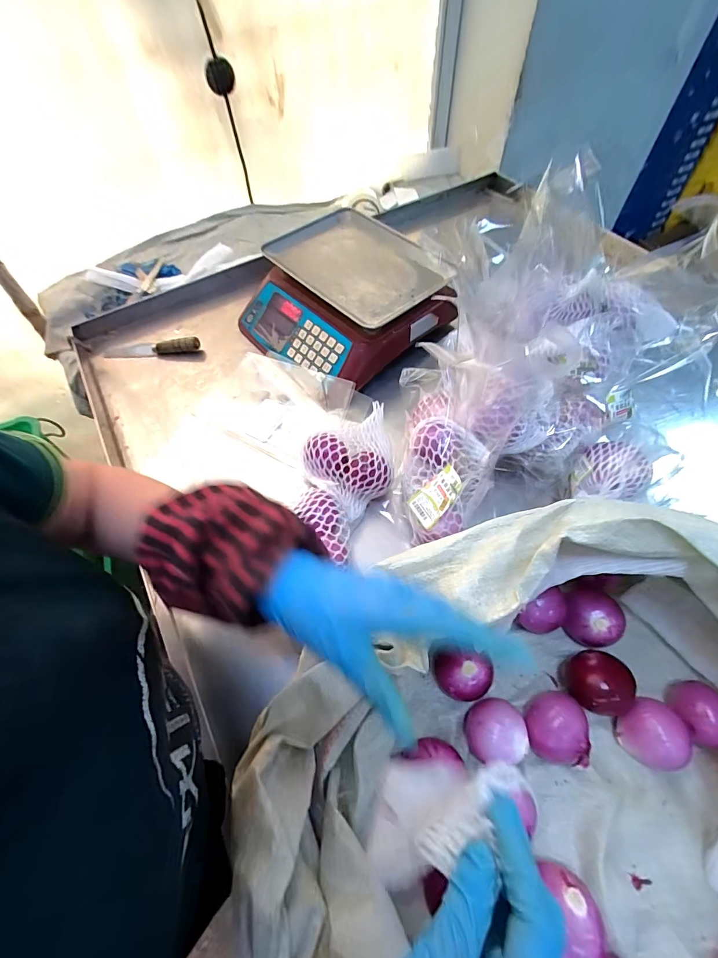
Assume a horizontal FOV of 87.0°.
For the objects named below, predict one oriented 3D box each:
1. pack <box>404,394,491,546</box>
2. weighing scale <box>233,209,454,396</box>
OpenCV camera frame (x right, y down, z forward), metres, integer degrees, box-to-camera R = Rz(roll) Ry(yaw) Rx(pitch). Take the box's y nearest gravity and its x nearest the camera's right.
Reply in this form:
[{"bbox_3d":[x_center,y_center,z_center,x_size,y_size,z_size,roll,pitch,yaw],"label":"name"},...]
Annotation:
[{"bbox_3d":[0.124,-0.030,0.545,0.113,0.083,0.234,-1,60,3],"label":"pack"},{"bbox_3d":[-0.025,-0.346,0.752,0.334,0.130,0.354,-41,66,-19],"label":"weighing scale"}]

